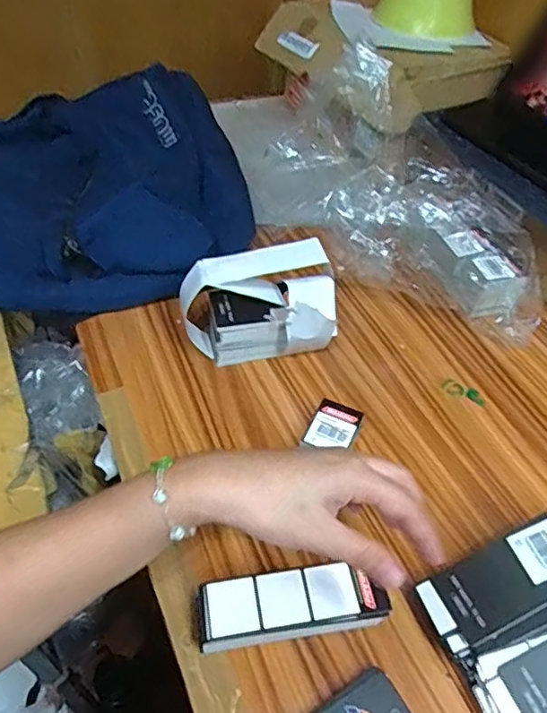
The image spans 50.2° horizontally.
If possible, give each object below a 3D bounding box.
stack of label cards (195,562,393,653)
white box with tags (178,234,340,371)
[{"bbox_3d":[0.012,0.169,0.393,0.122,0.031,0.042,-6,49,-10],"label":"stack of label cards"},{"bbox_3d":[-0.014,-0.041,0.536,0.136,0.100,0.083,-6,49,-10],"label":"white box with tags"}]

